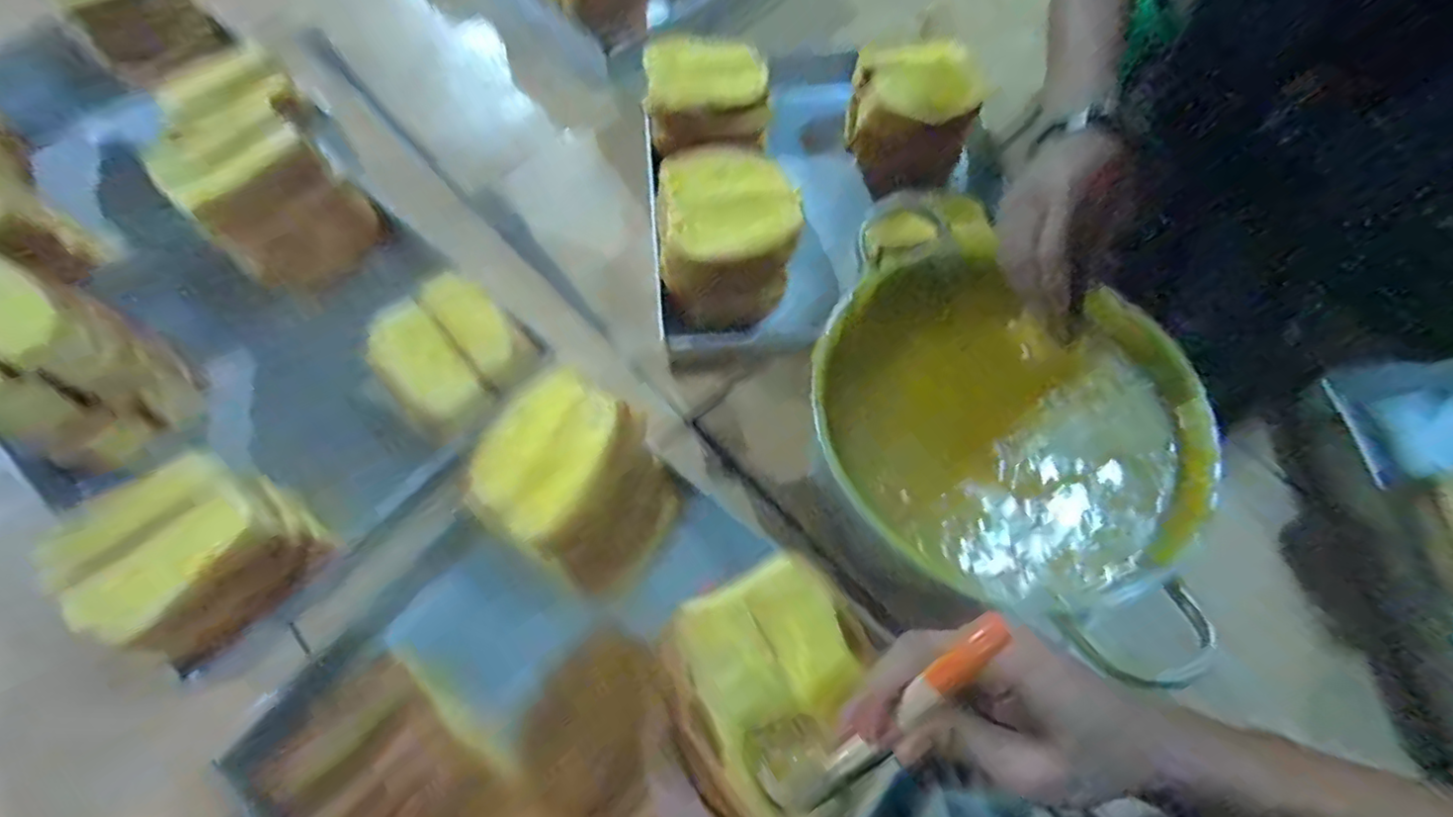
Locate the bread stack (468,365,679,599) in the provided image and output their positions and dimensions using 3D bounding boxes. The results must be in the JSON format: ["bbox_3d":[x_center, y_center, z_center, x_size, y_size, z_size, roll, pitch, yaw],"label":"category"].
[{"bbox_3d":[-0.126,0.064,0.526,0.158,0.117,0.134,35,71,12],"label":"bread stack"}]

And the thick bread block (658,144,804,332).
[{"bbox_3d":[0.002,-0.176,0.628,0.132,0.096,0.145,-4,68,-3],"label":"thick bread block"}]

